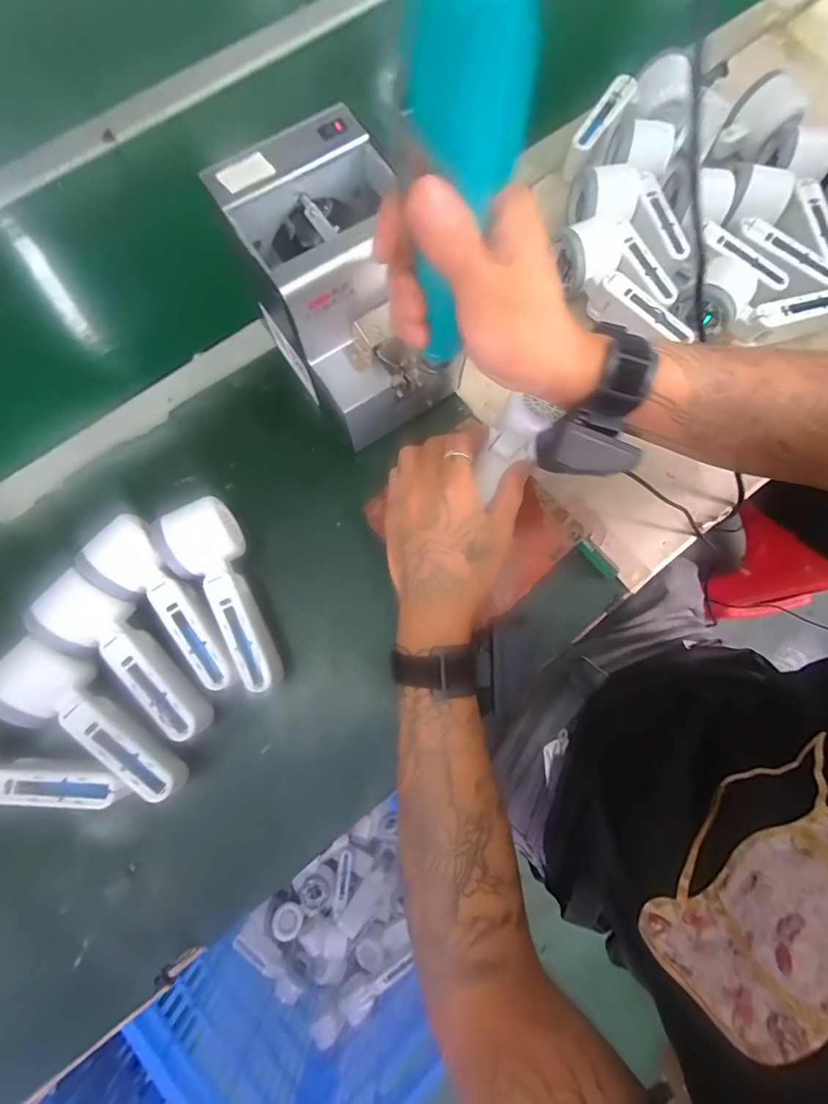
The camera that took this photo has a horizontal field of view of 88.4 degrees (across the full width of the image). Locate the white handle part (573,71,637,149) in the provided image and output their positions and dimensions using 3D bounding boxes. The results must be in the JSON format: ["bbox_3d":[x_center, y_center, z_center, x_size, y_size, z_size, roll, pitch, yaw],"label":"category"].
[{"bbox_3d":[0.203,-0.469,0.456,0.025,0.019,0.098,36,80,7],"label":"white handle part"}]

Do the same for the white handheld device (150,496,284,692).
[{"bbox_3d":[-0.156,0.038,0.355,0.057,0.060,0.159,-27,80,-6],"label":"white handheld device"}]

